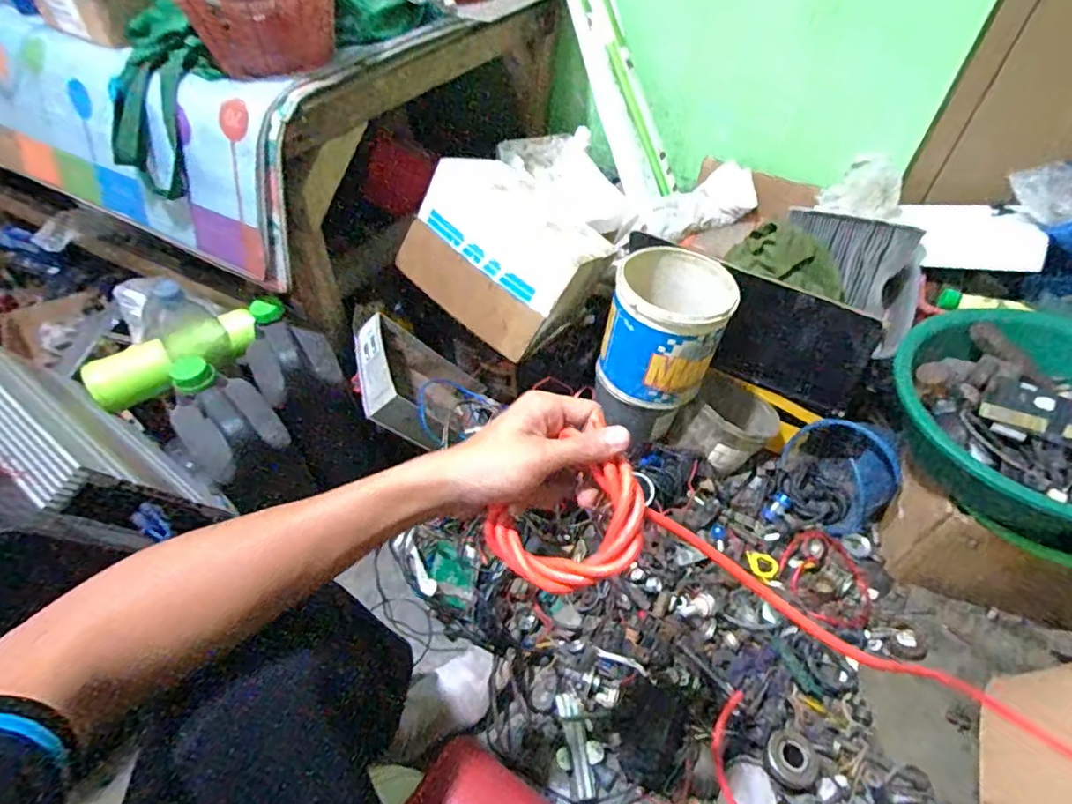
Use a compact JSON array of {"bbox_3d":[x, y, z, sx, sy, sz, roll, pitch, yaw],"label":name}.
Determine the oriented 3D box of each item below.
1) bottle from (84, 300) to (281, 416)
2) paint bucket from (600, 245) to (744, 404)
[{"bbox_3d":[-0.547,-0.088,0.899,0.338,0.083,0.087,-23,50,3],"label":"bottle"},{"bbox_3d":[0.208,-0.119,0.911,0.180,0.177,0.187,18,50,14],"label":"paint bucket"}]

